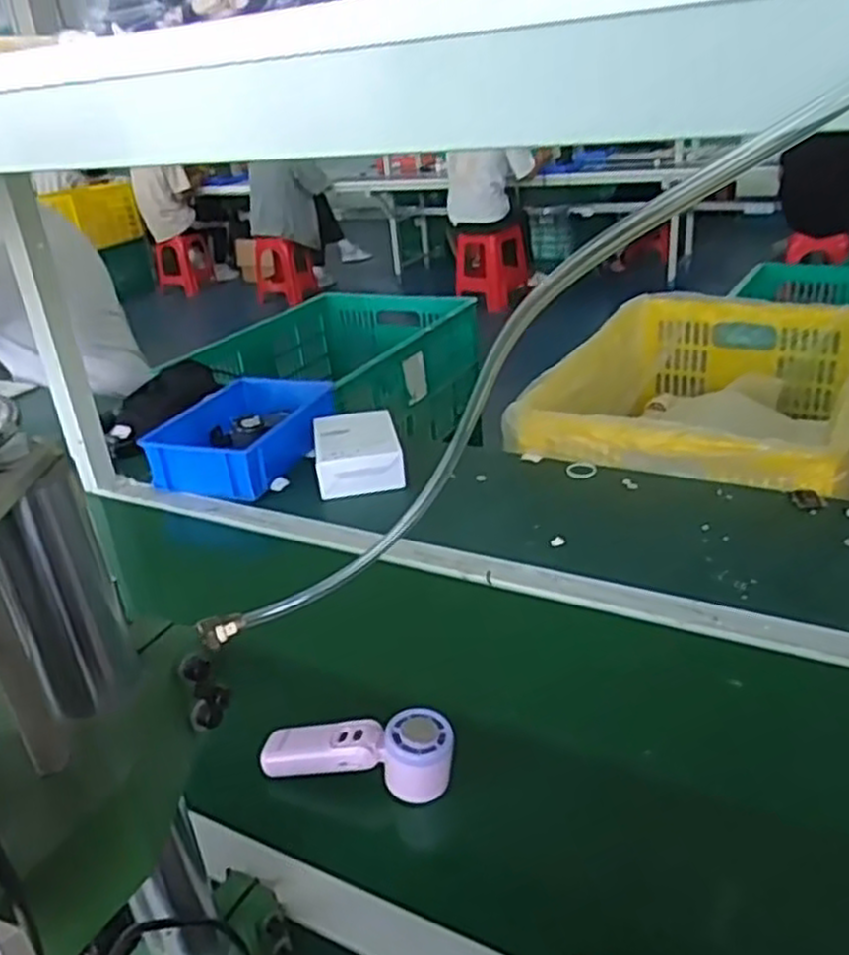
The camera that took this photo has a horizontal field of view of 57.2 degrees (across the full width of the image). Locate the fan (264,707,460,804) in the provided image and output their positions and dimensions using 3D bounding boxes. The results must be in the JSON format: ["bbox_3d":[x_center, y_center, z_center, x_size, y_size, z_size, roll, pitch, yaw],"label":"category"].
[{"bbox_3d":[-0.057,0.230,0.665,0.164,0.050,0.052,1,27,14],"label":"fan"}]

